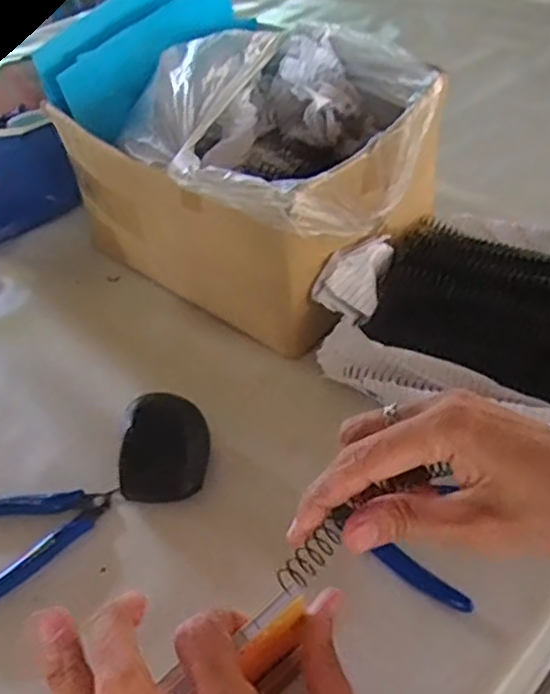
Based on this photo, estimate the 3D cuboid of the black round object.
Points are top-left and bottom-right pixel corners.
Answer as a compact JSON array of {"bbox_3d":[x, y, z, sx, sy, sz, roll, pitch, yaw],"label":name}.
[{"bbox_3d":[-0.081,0.071,0.518,0.061,0.028,0.084,-1,45,5],"label":"black round object"}]

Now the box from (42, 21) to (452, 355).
[{"bbox_3d":[-0.010,-0.165,0.633,0.266,0.179,0.251,30,55,31],"label":"box"}]

